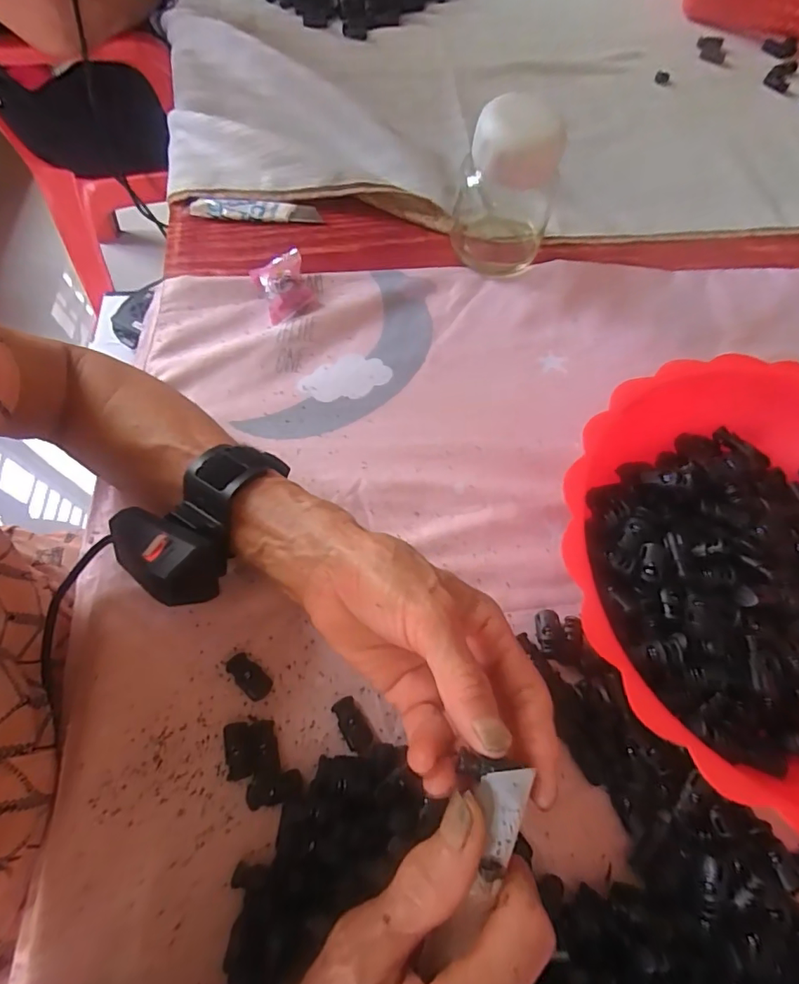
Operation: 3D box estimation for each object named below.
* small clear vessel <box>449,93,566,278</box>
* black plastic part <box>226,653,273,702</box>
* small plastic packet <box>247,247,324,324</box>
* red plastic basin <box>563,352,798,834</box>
[{"bbox_3d":[0.082,-0.236,0.383,0.074,0.111,0.068,11,66,3],"label":"small clear vessel"},{"bbox_3d":[-0.085,0.104,0.281,0.028,0.008,0.014,39,70,14],"label":"black plastic part"},{"bbox_3d":[-0.092,-0.165,0.399,0.040,0.020,0.057,-22,69,-11],"label":"small plastic packet"},{"bbox_3d":[0.206,0.046,0.283,0.232,0.069,0.239,1,66,-2],"label":"red plastic basin"}]

